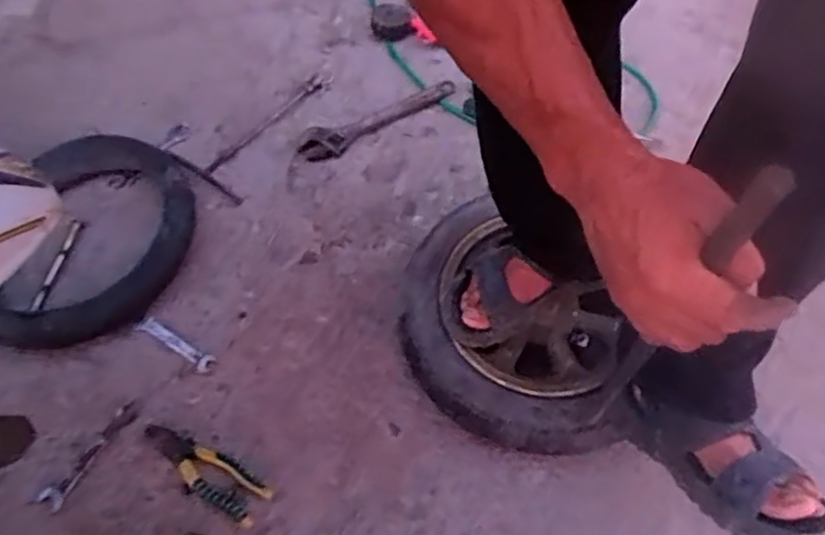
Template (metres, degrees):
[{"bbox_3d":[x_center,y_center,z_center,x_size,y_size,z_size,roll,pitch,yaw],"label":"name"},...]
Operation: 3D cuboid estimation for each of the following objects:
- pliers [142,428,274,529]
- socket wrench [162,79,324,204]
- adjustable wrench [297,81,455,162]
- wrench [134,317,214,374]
[{"bbox_3d":[-0.272,0.258,0.869,0.189,0.014,0.059,26,65,15],"label":"pliers"},{"bbox_3d":[-0.269,-0.248,1.168,0.139,0.035,0.307,24,62,14],"label":"socket wrench"},{"bbox_3d":[-0.065,-0.262,1.176,0.291,0.024,0.068,-29,64,-14],"label":"adjustable wrench"},{"bbox_3d":[-0.342,0.110,0.973,0.132,0.006,0.025,28,63,16],"label":"wrench"}]

